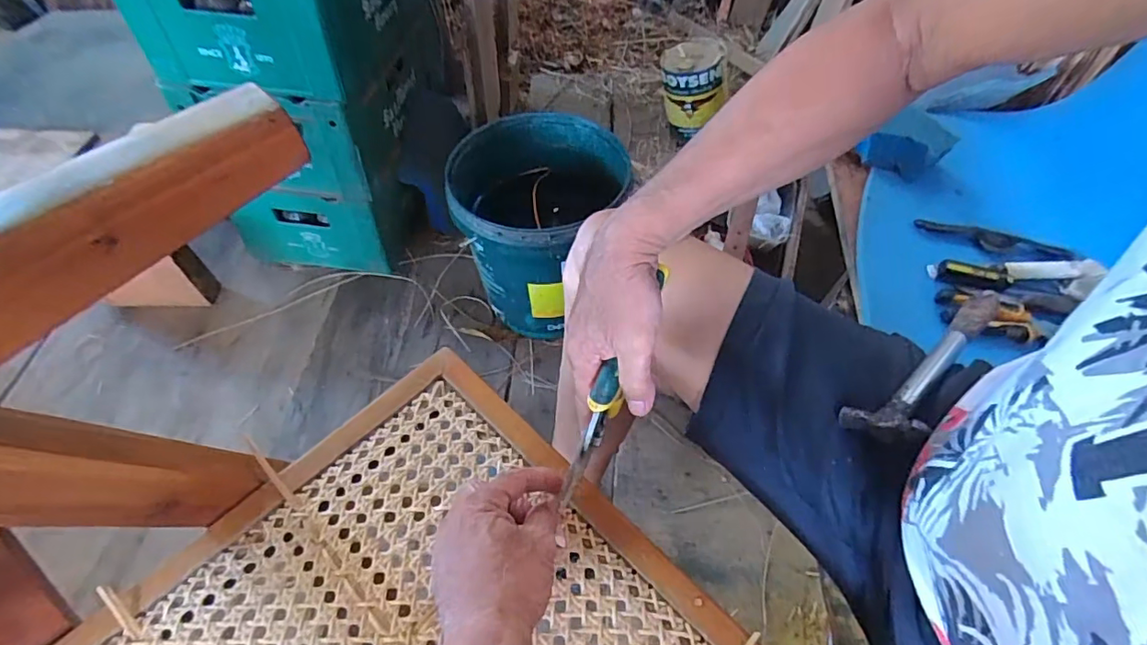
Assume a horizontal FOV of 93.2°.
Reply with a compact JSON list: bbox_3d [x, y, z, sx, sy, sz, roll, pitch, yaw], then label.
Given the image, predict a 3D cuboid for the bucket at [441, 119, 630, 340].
[{"bbox_3d":[-0.048,-0.165,1.015,0.298,0.300,0.297,-2,54,3],"label":"bucket"}]

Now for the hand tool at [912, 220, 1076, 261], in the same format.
[{"bbox_3d":[0.566,-0.114,0.732,0.195,0.024,0.028,11,56,12],"label":"hand tool"}]

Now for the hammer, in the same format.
[{"bbox_3d":[0.313,0.031,0.452,0.223,0.041,0.056,-32,59,-18],"label":"hammer"}]

